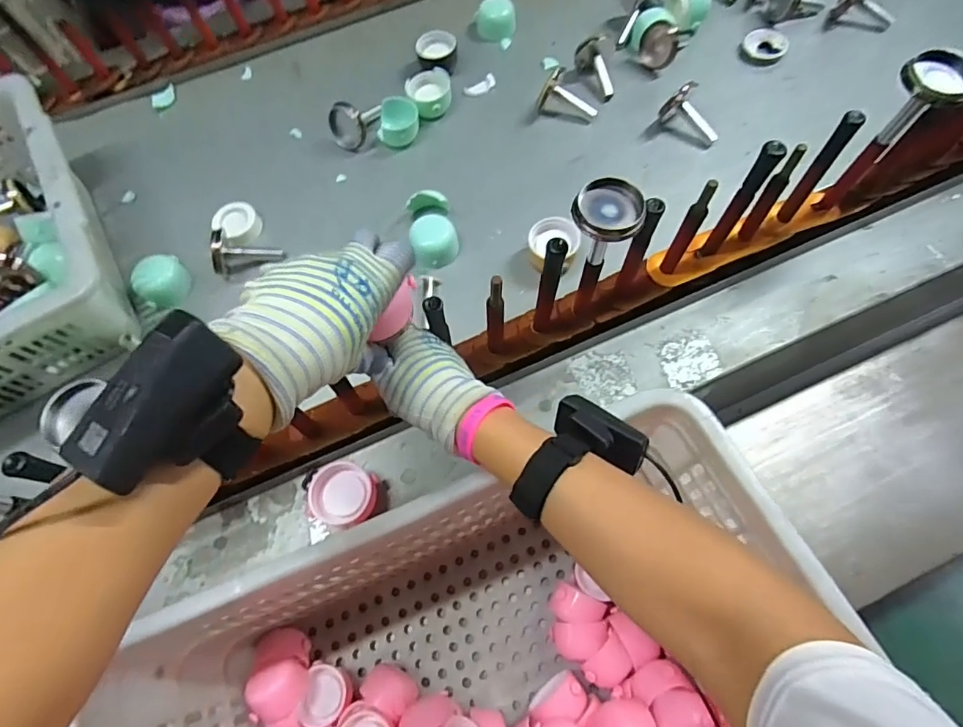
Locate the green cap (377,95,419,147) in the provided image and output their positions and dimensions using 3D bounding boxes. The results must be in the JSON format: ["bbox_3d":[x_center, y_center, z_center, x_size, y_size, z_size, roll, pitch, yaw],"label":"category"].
[{"bbox_3d":[-0.112,-0.325,0.695,0.057,0.037,0.057,-4,67,1],"label":"green cap"}]

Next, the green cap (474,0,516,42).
[{"bbox_3d":[0.020,-0.509,0.761,0.059,0.034,0.048,2,67,4],"label":"green cap"}]

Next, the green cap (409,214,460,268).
[{"bbox_3d":[-0.055,-0.146,0.613,0.054,0.030,0.057,-1,67,3],"label":"green cap"}]

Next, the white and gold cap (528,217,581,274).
[{"bbox_3d":[0.083,-0.138,0.594,0.056,0.032,0.052,-1,67,3],"label":"white and gold cap"}]

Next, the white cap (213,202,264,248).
[{"bbox_3d":[-0.309,-0.177,0.657,0.055,0.024,0.060,-1,67,3],"label":"white cap"}]

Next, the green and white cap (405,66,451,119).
[{"bbox_3d":[-0.070,-0.368,0.710,0.059,0.034,0.070,-17,67,-4],"label":"green and white cap"}]

